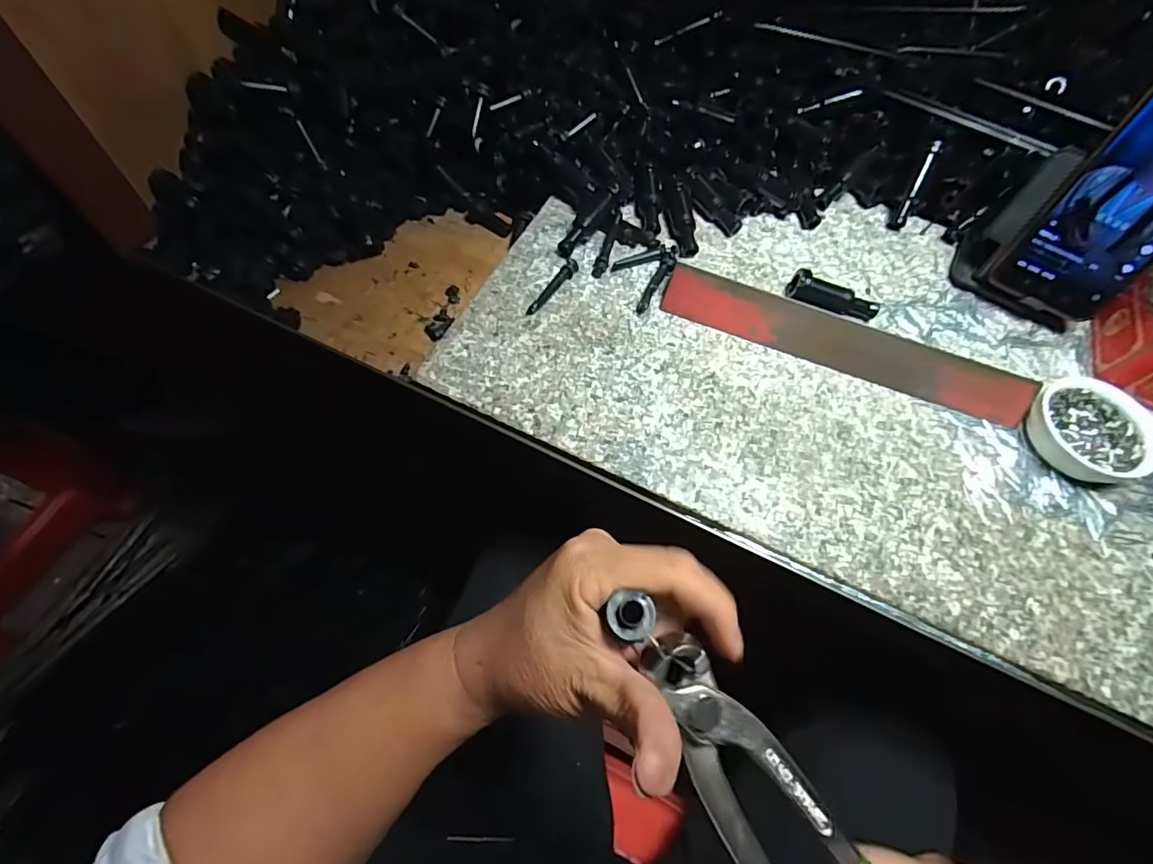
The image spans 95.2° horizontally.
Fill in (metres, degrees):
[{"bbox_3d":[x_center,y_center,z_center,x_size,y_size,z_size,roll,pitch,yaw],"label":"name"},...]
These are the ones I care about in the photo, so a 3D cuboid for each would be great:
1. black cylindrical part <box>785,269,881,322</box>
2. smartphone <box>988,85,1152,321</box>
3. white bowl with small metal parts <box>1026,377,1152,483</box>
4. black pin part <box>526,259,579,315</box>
[{"bbox_3d":[0.193,-0.099,0.396,0.067,0.025,0.021,14,62,3],"label":"black cylindrical part"},{"bbox_3d":[0.374,-0.159,0.350,0.078,0.164,0.010,30,40,10],"label":"smartphone"},{"bbox_3d":[0.337,0.000,0.349,0.062,0.026,0.071,-20,66,-14],"label":"white bowl with small metal parts"},{"bbox_3d":[-0.017,-0.107,0.387,0.010,0.007,0.060,31,64,12],"label":"black pin part"}]

